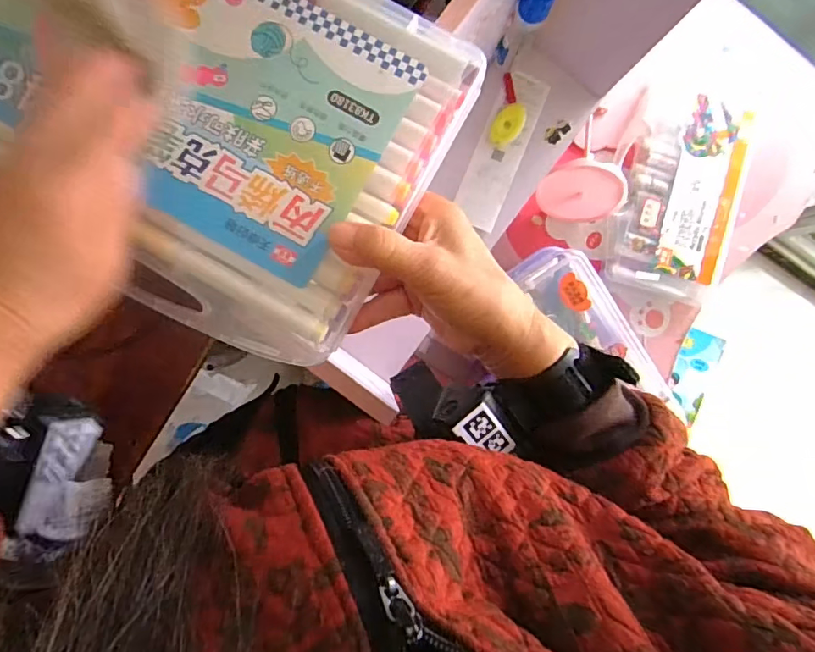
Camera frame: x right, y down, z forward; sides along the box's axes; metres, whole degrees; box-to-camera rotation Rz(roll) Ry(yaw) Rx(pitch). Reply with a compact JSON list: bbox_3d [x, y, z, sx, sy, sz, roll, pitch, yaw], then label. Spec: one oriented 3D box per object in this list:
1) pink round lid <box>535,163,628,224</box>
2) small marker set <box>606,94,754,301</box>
[{"bbox_3d":[0.209,-0.158,0.596,0.098,0.014,0.067,9,126,-2],"label":"pink round lid"},{"bbox_3d":[0.351,-0.172,0.650,0.155,0.036,0.260,11,90,-6],"label":"small marker set"}]

